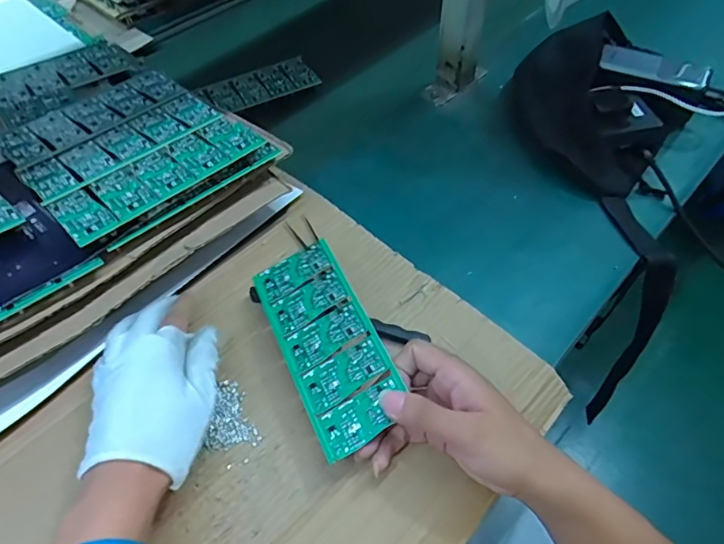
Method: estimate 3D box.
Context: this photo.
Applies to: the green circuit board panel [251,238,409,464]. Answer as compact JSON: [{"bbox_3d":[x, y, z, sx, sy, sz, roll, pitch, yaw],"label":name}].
[{"bbox_3d":[-0.029,0.052,0.397,0.072,0.004,0.172,-30,58,-1],"label":"green circuit board panel"}]

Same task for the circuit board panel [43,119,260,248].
[{"bbox_3d":[-0.176,-0.088,0.433,0.060,0.007,0.177,38,63,26],"label":"circuit board panel"}]

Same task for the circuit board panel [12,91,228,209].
[{"bbox_3d":[-0.220,-0.121,0.462,0.065,0.010,0.175,38,63,25],"label":"circuit board panel"}]

